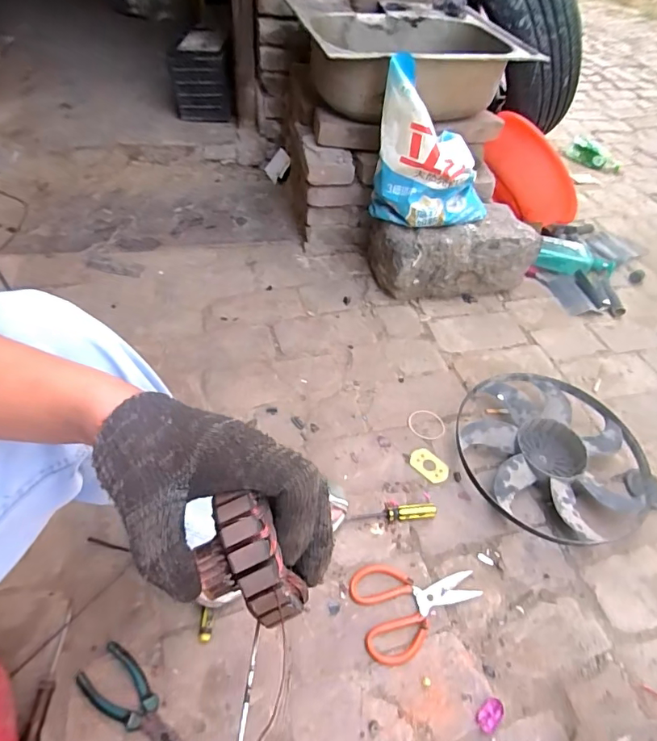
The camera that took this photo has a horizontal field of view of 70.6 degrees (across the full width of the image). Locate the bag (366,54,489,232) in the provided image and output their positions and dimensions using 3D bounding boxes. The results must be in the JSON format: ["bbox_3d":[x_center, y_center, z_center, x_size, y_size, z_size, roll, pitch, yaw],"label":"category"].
[{"bbox_3d":[0.241,-0.469,1.012,0.245,0.275,0.139,-8,49,-11],"label":"bag"}]

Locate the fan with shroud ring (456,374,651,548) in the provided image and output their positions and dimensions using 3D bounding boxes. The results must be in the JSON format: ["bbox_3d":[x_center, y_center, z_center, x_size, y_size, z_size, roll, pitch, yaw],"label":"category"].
[{"bbox_3d":[0.423,0.162,0.872,0.367,0.058,0.343,22,50,15],"label":"fan with shroud ring"}]

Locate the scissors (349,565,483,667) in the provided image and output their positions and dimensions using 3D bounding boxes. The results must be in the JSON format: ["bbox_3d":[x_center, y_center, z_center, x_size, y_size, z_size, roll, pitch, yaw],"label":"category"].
[{"bbox_3d":[0.137,0.352,0.701,0.191,0.011,0.132,-8,49,-11],"label":"scissors"}]

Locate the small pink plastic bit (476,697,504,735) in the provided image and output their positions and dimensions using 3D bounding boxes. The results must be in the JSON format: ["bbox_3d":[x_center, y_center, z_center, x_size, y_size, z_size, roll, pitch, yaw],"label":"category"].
[{"bbox_3d":[0.216,0.461,0.620,0.045,0.004,0.026,-34,58,-29],"label":"small pink plastic bit"}]

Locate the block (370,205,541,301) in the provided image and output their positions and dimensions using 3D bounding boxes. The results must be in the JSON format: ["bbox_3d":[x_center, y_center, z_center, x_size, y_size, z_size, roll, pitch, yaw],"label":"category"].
[{"bbox_3d":[0.310,-0.291,1.167,0.377,0.184,0.176,-6,49,-9],"label":"block"}]

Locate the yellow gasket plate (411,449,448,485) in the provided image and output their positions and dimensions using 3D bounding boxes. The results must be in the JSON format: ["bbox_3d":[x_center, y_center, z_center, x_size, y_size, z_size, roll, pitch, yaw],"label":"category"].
[{"bbox_3d":[0.187,0.176,0.857,0.074,0.008,0.047,37,55,26],"label":"yellow gasket plate"}]

